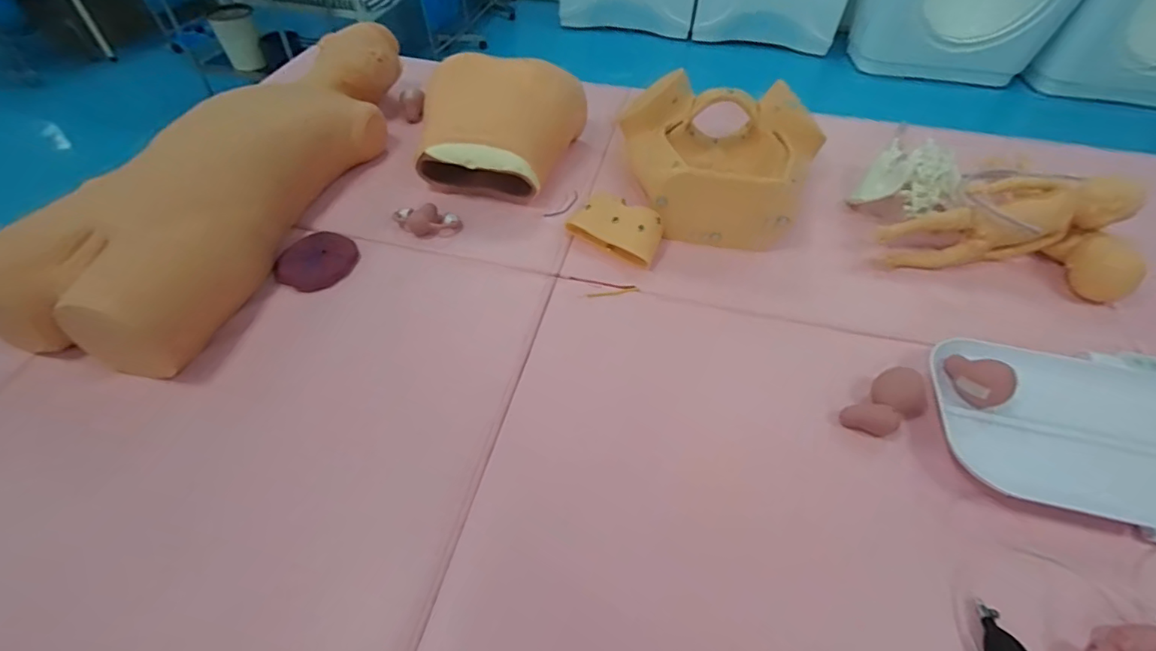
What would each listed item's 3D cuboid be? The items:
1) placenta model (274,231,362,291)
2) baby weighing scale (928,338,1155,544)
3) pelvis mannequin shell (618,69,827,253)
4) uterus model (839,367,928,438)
[{"bbox_3d":[-0.477,-0.120,0.922,0.121,0.035,0.120,1,50,-1],"label":"placenta model"},{"bbox_3d":[0.857,0.162,0.688,0.652,0.075,0.267,14,51,9],"label":"baby weighing scale"},{"bbox_3d":[0.276,-0.334,1.047,0.378,0.186,0.346,16,52,11],"label":"pelvis mannequin shell"},{"bbox_3d":[0.459,0.118,0.749,0.126,0.048,0.072,-30,57,-24],"label":"uterus model"}]

